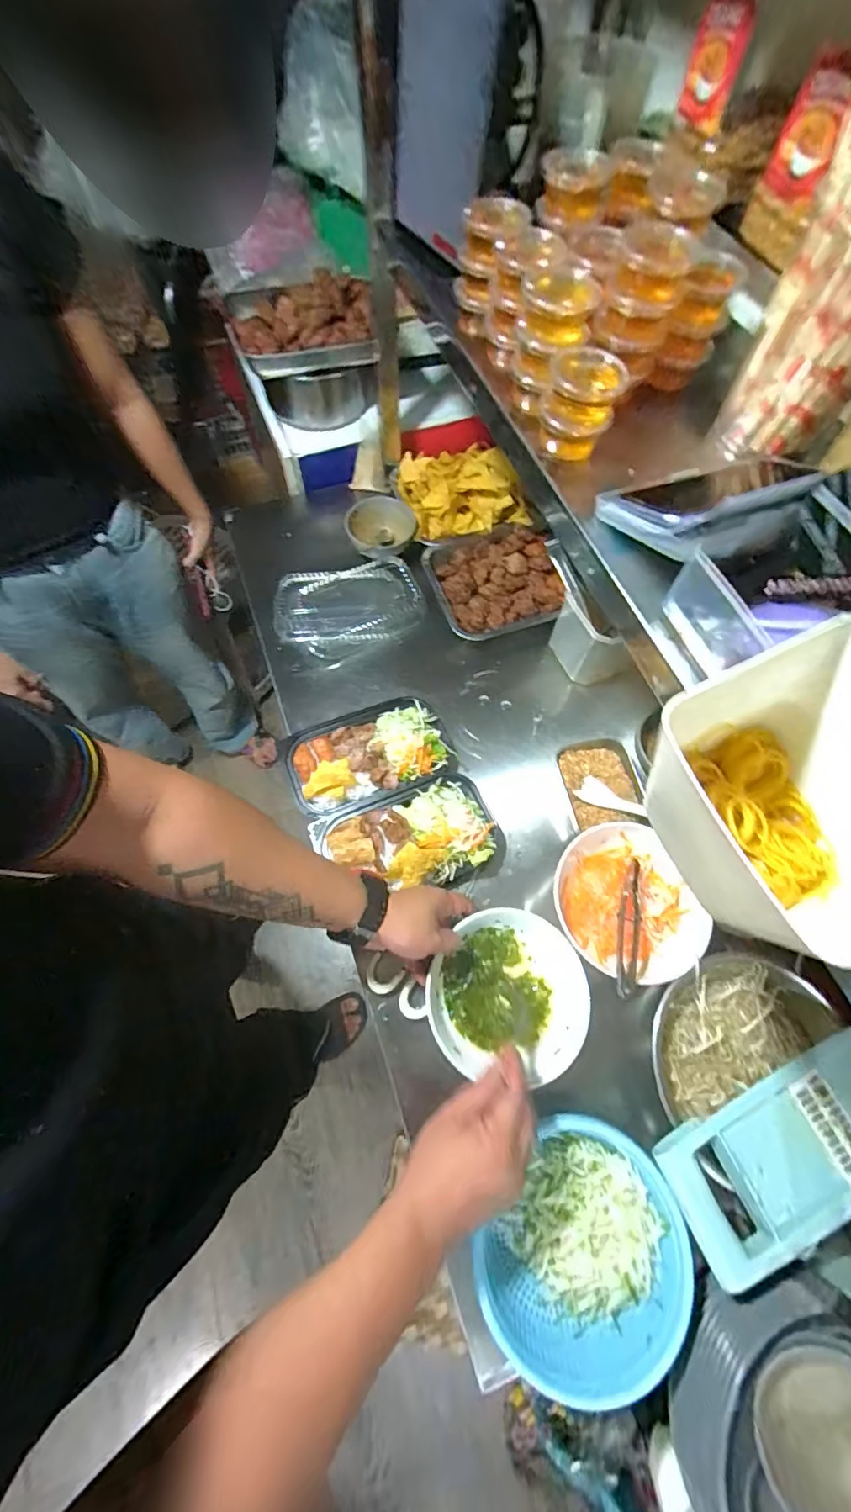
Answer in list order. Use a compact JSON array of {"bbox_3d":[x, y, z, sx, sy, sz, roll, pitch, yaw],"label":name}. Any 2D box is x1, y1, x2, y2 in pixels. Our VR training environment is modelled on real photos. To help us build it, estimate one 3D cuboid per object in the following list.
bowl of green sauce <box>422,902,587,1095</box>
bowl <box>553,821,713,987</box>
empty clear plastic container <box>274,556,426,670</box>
[{"bbox_3d":[0.093,0.263,0.570,0.175,0.052,0.163,0,66,0],"label":"bowl of green sauce"},{"bbox_3d":[0.241,0.174,0.605,0.164,0.057,0.181,-22,68,-10],"label":"bowl"},{"bbox_3d":[-0.122,-0.231,0.806,0.238,0.054,0.159,-8,66,-4],"label":"empty clear plastic container"}]

